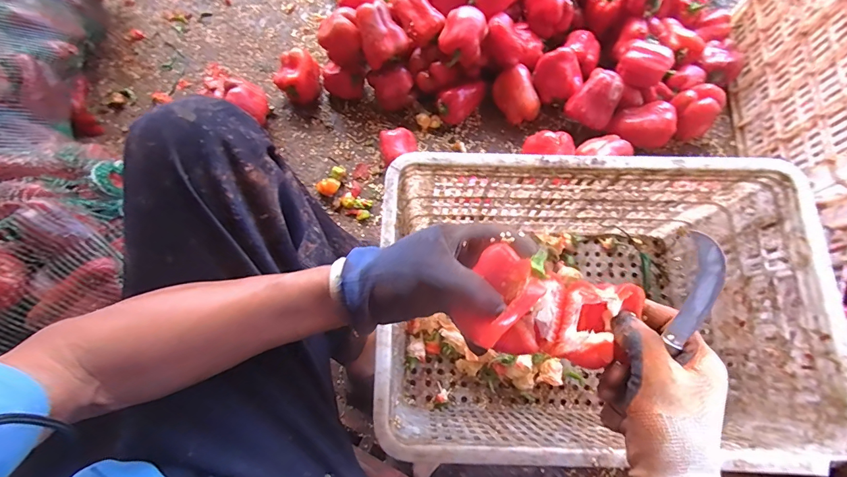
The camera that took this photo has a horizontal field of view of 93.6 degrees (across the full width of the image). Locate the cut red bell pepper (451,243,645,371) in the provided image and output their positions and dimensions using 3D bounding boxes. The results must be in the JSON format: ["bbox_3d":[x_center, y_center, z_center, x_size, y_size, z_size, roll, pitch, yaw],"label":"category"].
[{"bbox_3d":[0.105,0.062,0.333,0.144,0.054,0.076,13,75,4],"label":"cut red bell pepper"}]

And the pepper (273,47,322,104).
[{"bbox_3d":[-0.272,-0.350,0.885,0.088,0.110,0.092,0,74,0],"label":"pepper"}]

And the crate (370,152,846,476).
[{"bbox_3d":[0.192,0.101,0.575,0.478,0.279,0.341,1,74,1],"label":"crate"}]

